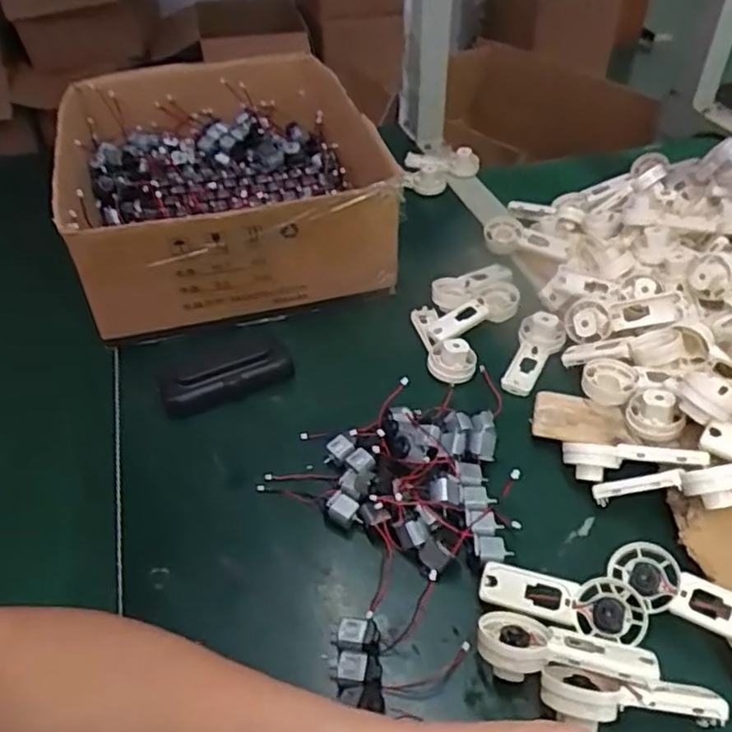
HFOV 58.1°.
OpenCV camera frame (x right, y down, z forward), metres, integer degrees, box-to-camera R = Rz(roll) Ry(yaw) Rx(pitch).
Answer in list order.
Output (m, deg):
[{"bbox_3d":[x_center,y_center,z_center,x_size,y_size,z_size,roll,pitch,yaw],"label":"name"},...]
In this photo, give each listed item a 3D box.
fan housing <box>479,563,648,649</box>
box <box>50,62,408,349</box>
[{"bbox_3d":[0.115,0.138,0.389,0.093,0.014,0.035,7,44,13],"label":"fan housing"},{"bbox_3d":[-0.148,-0.200,0.704,0.303,0.125,0.379,-13,43,-9],"label":"box"}]

